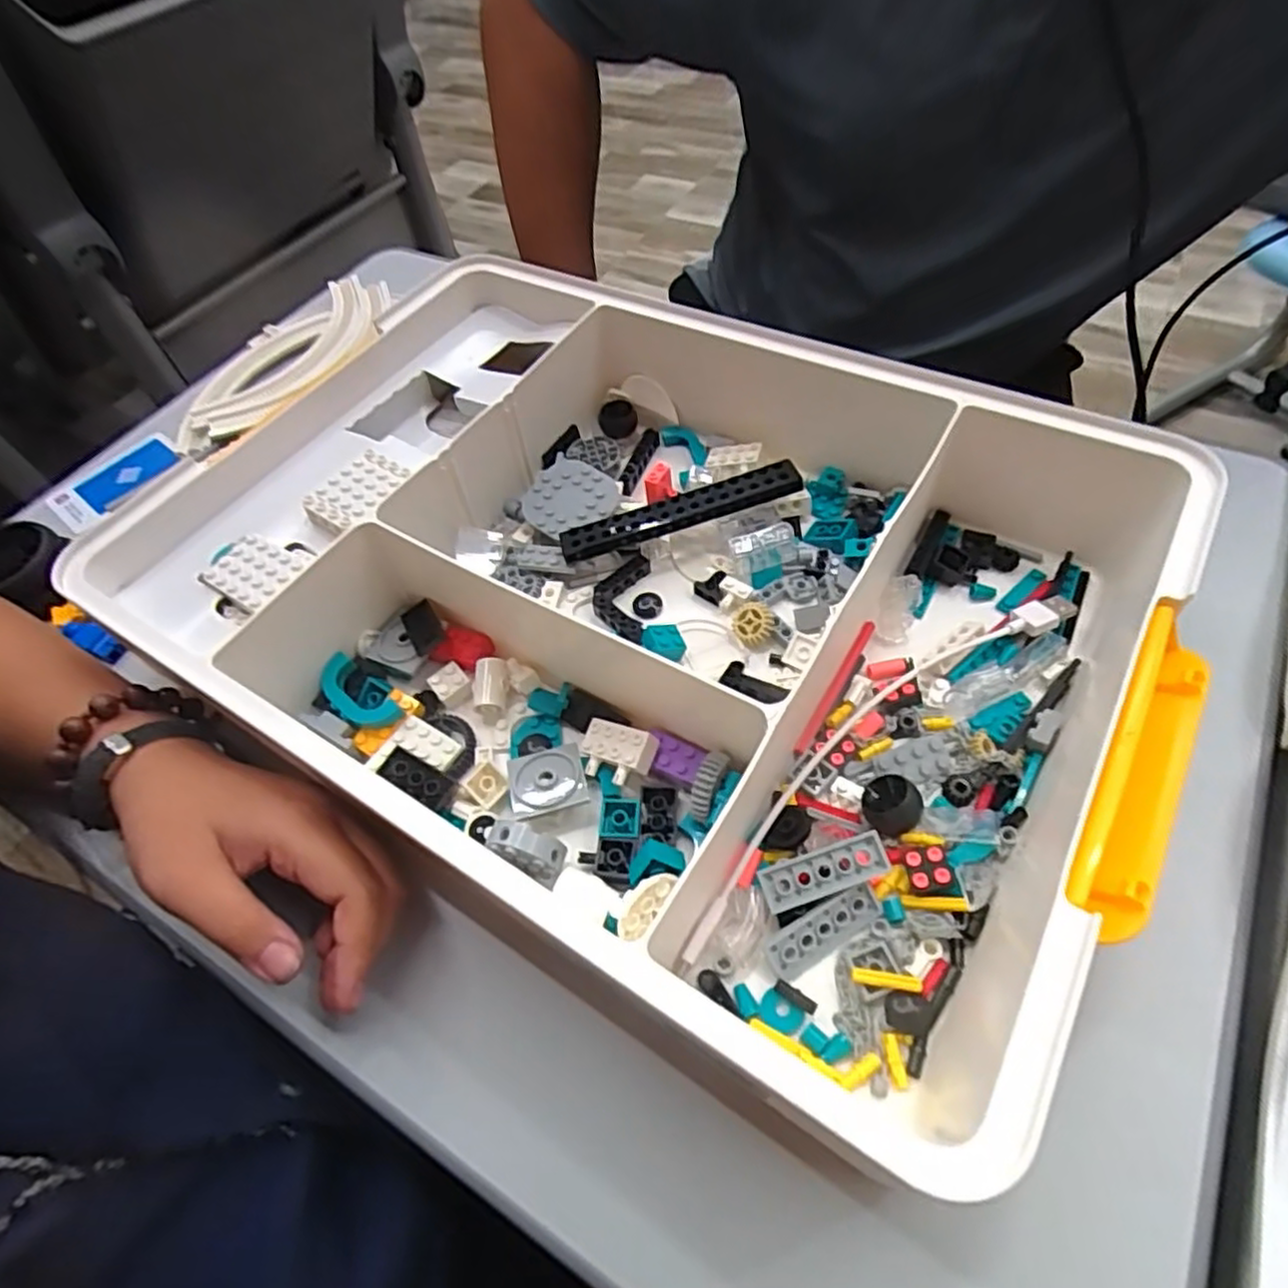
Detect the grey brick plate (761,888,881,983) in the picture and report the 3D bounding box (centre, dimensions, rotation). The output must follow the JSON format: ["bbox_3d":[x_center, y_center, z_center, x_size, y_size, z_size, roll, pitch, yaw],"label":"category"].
[{"bbox_3d":[0.067,0.107,0.267,0.045,0.004,0.017,-27,90,-11],"label":"grey brick plate"}]

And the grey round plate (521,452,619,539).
[{"bbox_3d":[-0.041,-0.078,0.392,0.047,0.008,0.047,-2,66,4],"label":"grey round plate"}]

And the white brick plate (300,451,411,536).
[{"bbox_3d":[-0.139,-0.075,0.348,0.029,0.007,0.046,23,61,21],"label":"white brick plate"}]

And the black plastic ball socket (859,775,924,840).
[{"bbox_3d":[0.098,0.064,0.284,0.023,0.017,0.023,32,64,22],"label":"black plastic ball socket"}]

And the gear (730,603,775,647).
[{"bbox_3d":[0.053,-0.010,0.350,0.019,0.012,0.021,-36,78,16],"label":"gear"}]

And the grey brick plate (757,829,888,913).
[{"bbox_3d":[0.067,0.085,0.269,0.048,0.004,0.016,-19,72,-2],"label":"grey brick plate"}]

